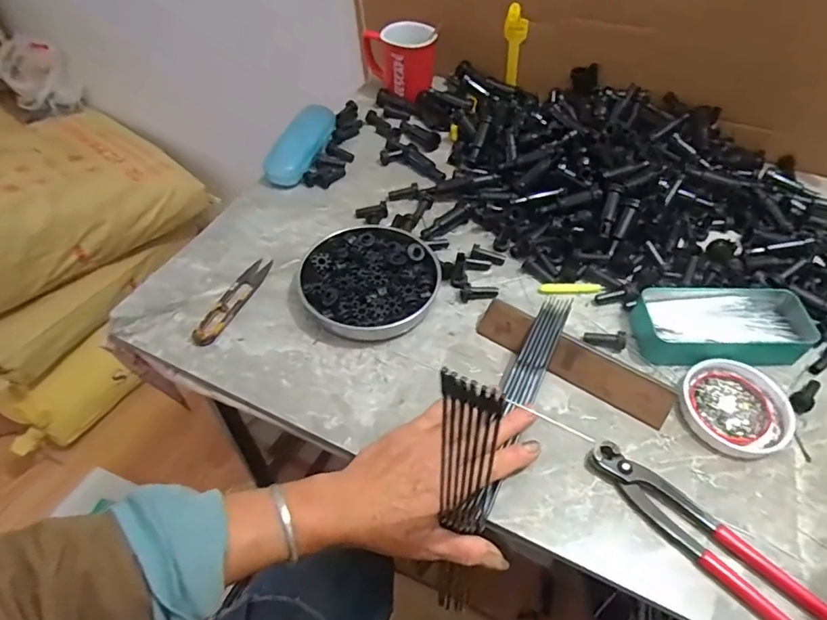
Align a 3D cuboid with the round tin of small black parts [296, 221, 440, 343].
[{"bbox_3d":[-0.044,-0.031,0.532,0.137,0.028,0.137,1,52,-1],"label":"round tin of small black parts"}]

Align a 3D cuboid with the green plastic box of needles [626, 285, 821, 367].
[{"bbox_3d":[0.291,0.011,0.495,0.156,0.028,0.075,-4,52,-5],"label":"green plastic box of needles"}]

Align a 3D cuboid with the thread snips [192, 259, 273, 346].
[{"bbox_3d":[-0.181,-0.011,0.523,0.025,0.008,0.116,19,54,13],"label":"thread snips"}]

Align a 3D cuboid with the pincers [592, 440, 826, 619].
[{"bbox_3d":[0.217,0.172,0.385,0.194,0.015,0.038,37,60,25],"label":"pincers"}]

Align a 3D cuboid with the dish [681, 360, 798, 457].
[{"bbox_3d":[0.280,0.083,0.457,0.085,0.012,0.089,1,52,-1],"label":"dish"}]

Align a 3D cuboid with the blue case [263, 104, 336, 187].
[{"bbox_3d":[-0.140,-0.210,0.660,0.044,0.043,0.135,15,53,11],"label":"blue case"}]

